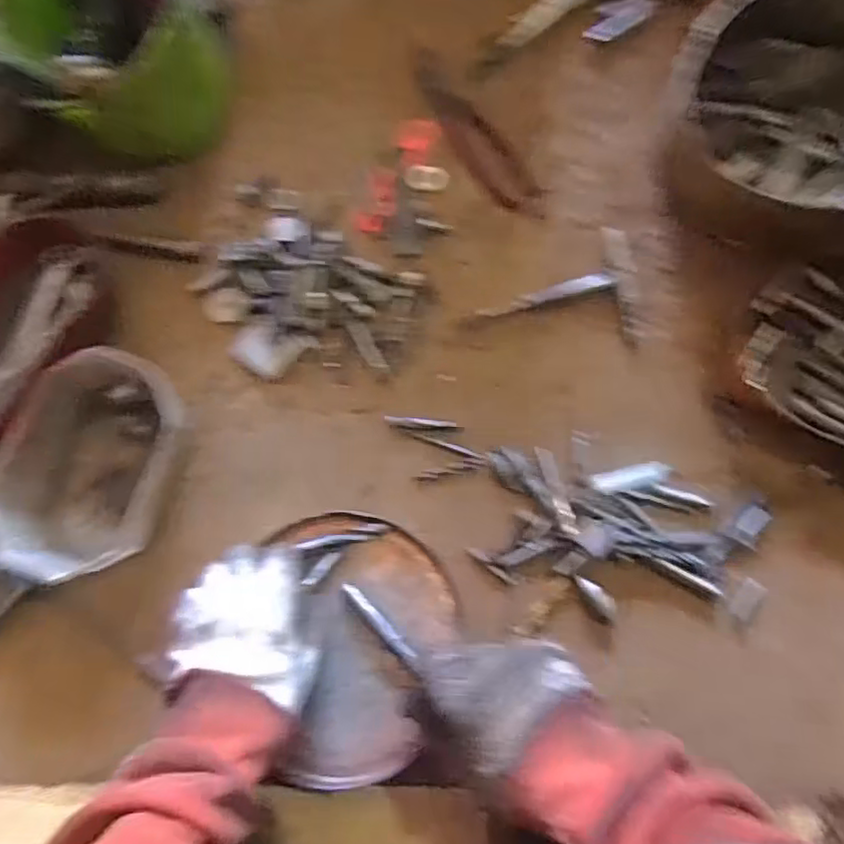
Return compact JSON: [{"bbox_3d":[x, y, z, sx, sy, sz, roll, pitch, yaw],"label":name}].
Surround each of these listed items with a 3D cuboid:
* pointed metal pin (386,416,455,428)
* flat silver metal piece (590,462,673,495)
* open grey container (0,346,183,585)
[{"bbox_3d":[-0.001,0.000,0.569,0.062,0.004,0.007,6,83,4],"label":"pointed metal pin"},{"bbox_3d":[0.172,0.046,0.532,0.065,0.012,0.018,-14,85,2],"label":"flat silver metal piece"},{"bbox_3d":[-0.277,0.036,0.542,0.128,0.068,0.188,17,87,4],"label":"open grey container"}]

